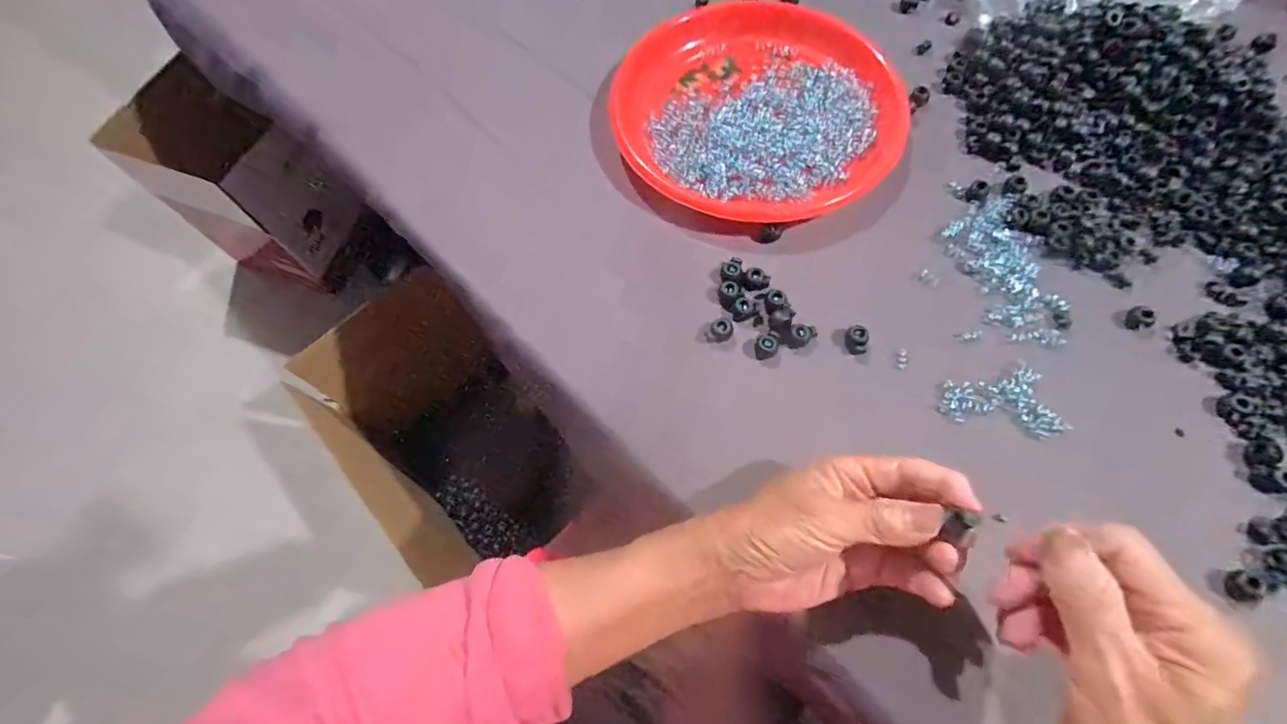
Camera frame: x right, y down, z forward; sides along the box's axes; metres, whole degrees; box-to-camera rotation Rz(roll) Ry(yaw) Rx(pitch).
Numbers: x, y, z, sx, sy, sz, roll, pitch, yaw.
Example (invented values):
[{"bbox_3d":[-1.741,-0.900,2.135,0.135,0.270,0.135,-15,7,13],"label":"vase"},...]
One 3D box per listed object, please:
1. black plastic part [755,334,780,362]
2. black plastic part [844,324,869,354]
[{"bbox_3d":[0.084,-0.010,0.372,0.015,0.012,0.017,19,70,10],"label":"black plastic part"},{"bbox_3d":[0.144,-0.015,0.370,0.014,0.013,0.016,6,68,5],"label":"black plastic part"}]

